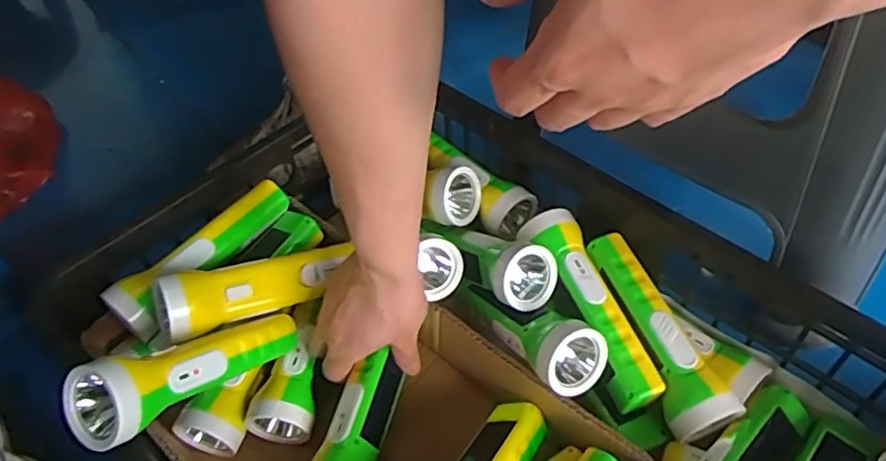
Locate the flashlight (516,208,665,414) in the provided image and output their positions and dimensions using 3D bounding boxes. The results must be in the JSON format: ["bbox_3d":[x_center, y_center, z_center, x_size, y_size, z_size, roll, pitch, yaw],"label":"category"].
[{"bbox_3d":[0.114,0.061,0.505,0.041,0.042,0.171,-20,64,-10],"label":"flashlight"}]

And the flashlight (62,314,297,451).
[{"bbox_3d":[-0.168,0.092,0.437,0.045,0.045,0.164,27,23,25],"label":"flashlight"}]

